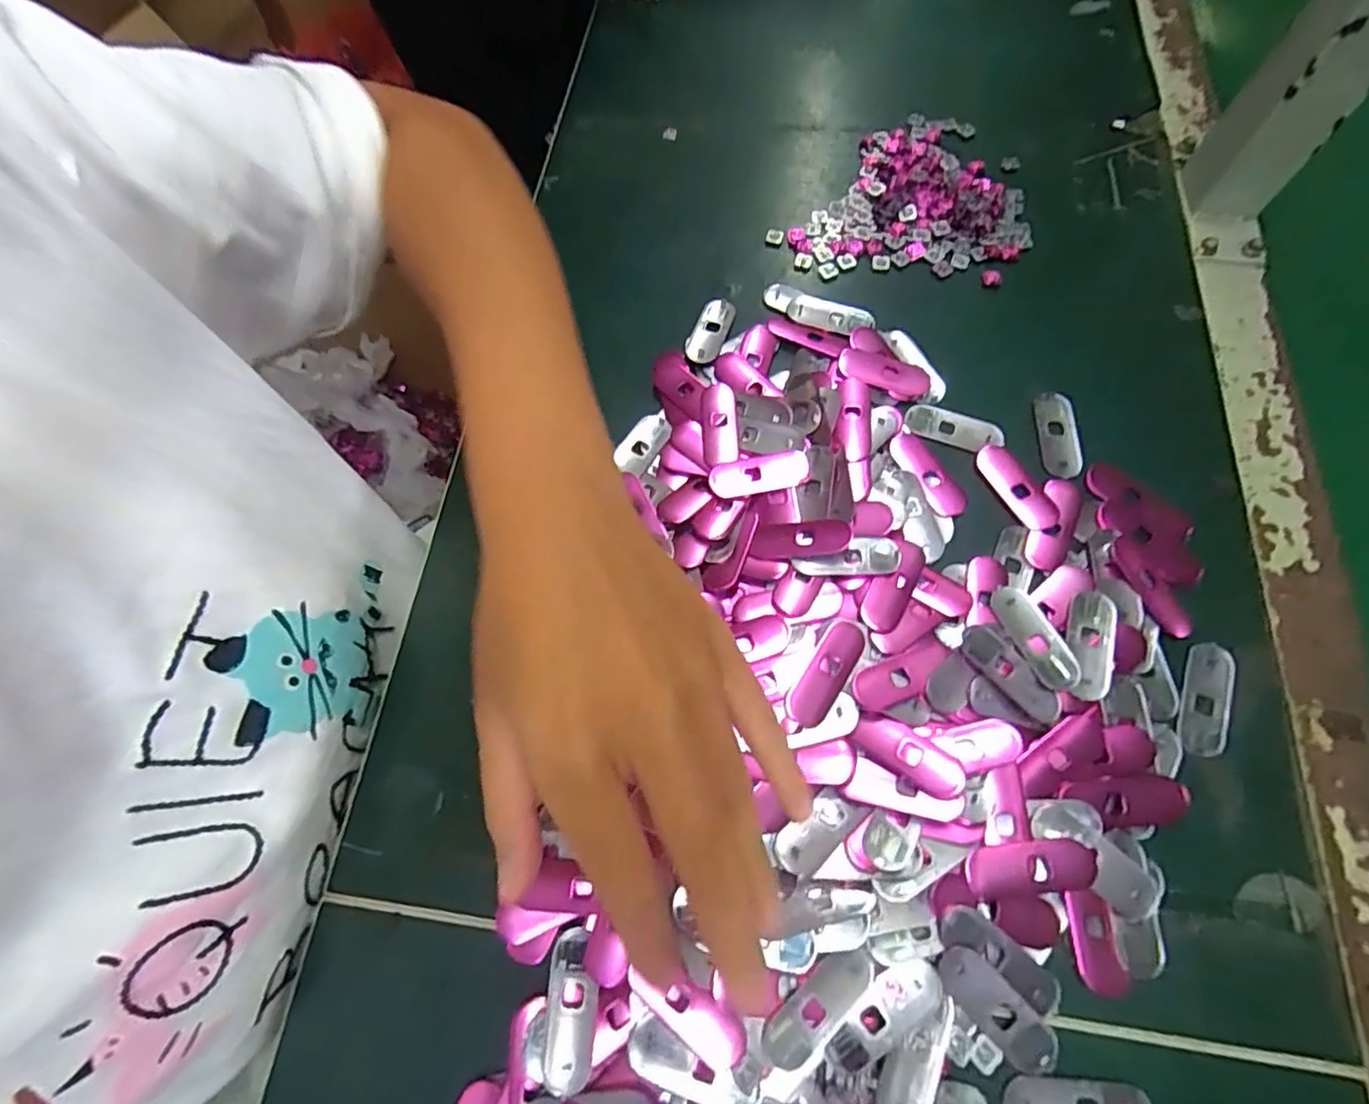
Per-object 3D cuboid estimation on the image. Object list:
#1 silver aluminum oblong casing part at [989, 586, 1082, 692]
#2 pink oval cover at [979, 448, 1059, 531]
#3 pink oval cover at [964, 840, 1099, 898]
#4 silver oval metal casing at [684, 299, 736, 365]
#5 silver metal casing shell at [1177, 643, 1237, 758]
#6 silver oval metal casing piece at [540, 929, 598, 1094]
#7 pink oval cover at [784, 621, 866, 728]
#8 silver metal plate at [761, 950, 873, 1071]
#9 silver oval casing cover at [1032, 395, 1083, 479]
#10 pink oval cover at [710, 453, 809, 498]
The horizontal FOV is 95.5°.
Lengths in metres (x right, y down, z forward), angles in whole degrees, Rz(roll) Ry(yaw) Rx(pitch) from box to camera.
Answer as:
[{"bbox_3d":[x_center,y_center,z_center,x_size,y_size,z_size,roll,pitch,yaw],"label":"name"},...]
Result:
[{"bbox_3d":[0.156,0.037,0.277,0.021,0.005,0.049,-24,69,-8],"label":"silver aluminum oblong casing part"},{"bbox_3d":[0.166,-0.033,0.310,0.018,0.004,0.050,-26,69,-9],"label":"pink oval cover"},{"bbox_3d":[0.136,0.124,0.244,0.051,0.004,0.018,-5,67,-1],"label":"pink oval cover"},{"bbox_3d":[0.015,-0.127,0.356,0.020,0.009,0.051,16,69,8],"label":"silver oval metal casing"},{"bbox_3d":[0.227,0.063,0.270,0.020,0.004,0.049,20,69,10],"label":"silver metal casing shell"},{"bbox_3d":[-0.043,0.171,0.232,0.019,0.005,0.049,-1,67,1],"label":"silver oval metal casing piece"},{"bbox_3d":[0.061,0.052,0.269,0.018,0.010,0.051,33,72,14],"label":"pink oval cover"},{"bbox_3d":[0.050,0.168,0.229,0.048,0.004,0.019,-36,71,-13],"label":"silver metal plate"},{"bbox_3d":[0.193,-0.060,0.320,0.020,0.005,0.048,3,68,3],"label":"silver oval casing cover"},{"bbox_3d":[0.037,-0.038,0.310,0.048,0.005,0.017,-12,68,-3],"label":"pink oval cover"}]

